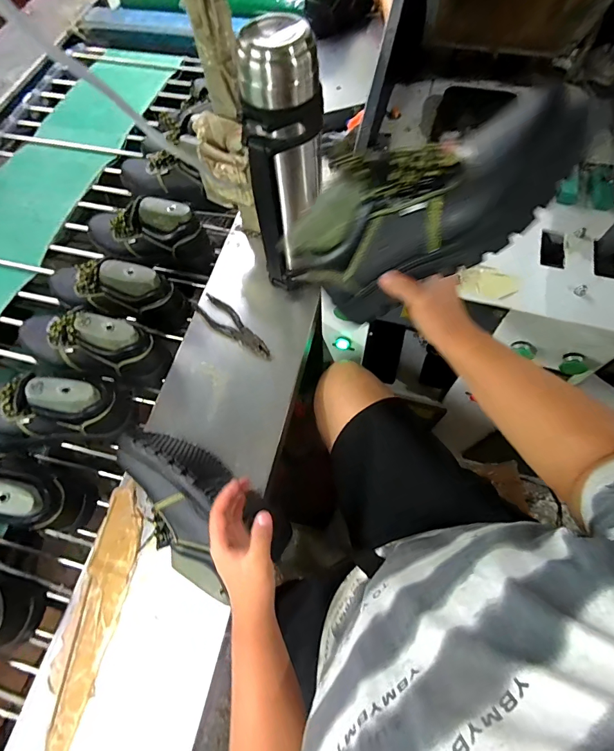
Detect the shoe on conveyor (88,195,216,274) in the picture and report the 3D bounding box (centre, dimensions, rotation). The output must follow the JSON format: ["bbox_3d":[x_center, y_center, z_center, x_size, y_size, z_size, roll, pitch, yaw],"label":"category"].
[{"bbox_3d":[-0.358,-0.305,0.842,0.280,0.167,0.106,16,67,8],"label":"shoe on conveyor"}]

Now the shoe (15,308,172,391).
[{"bbox_3d":[-0.416,-0.068,0.710,0.284,0.134,0.093,14,67,7],"label":"shoe"}]

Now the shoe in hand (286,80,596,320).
[{"bbox_3d":[0.105,-0.160,0.374,0.276,0.109,0.113,-18,61,34],"label":"shoe in hand"}]

